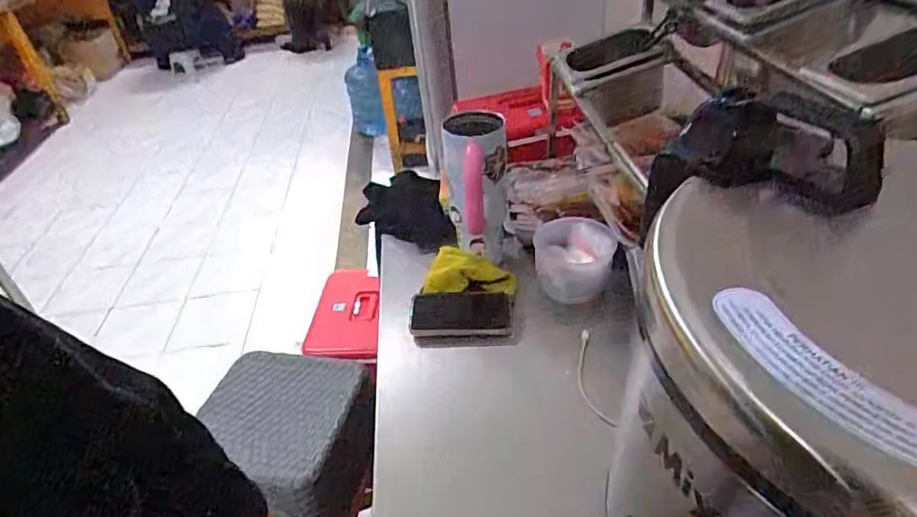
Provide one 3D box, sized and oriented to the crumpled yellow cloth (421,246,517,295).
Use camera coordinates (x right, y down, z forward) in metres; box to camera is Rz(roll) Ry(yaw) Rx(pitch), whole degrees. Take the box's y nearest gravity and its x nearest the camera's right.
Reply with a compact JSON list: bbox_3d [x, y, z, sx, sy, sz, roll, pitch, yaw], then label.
[{"bbox_3d":[0.021,0.026,0.904,0.130,0.040,0.102,4,38,13],"label":"crumpled yellow cloth"}]

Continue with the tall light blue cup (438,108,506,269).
[{"bbox_3d":[0.023,-0.116,0.882,0.098,0.204,0.074,-5,37,1],"label":"tall light blue cup"}]

